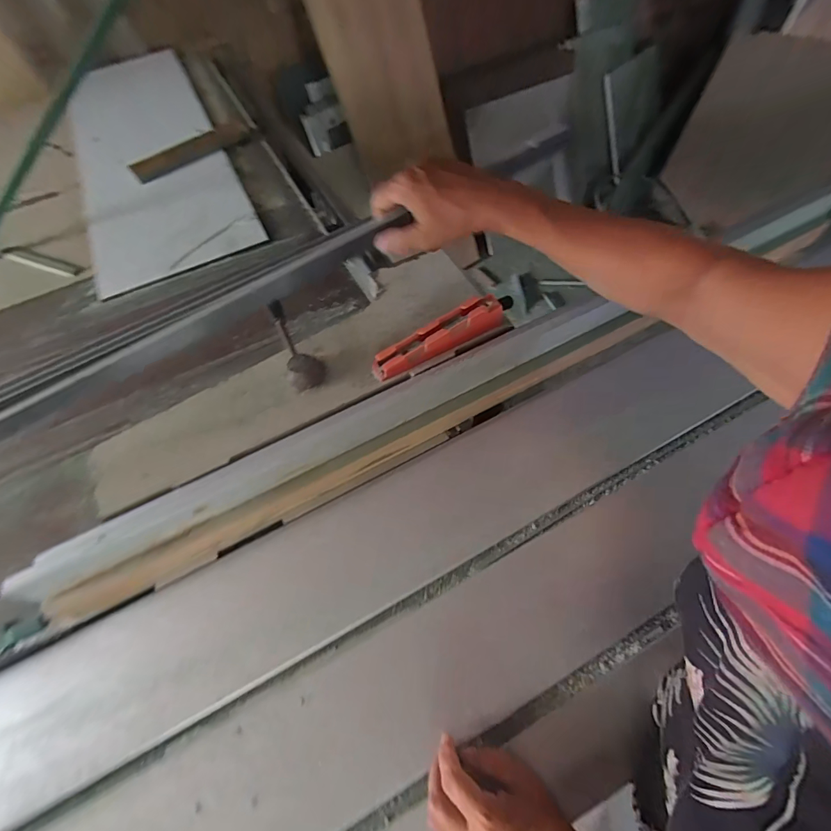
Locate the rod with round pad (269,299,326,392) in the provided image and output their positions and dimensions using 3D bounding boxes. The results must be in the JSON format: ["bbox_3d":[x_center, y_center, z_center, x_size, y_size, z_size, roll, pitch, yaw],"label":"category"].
[{"bbox_3d":[-0.165,-0.099,0.586,0.049,0.038,0.136,-21,61,-7],"label":"rod with round pad"}]

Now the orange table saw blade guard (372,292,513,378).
[{"bbox_3d":[0.036,-0.108,0.577,0.201,0.045,0.039,-25,61,-10],"label":"orange table saw blade guard"}]

